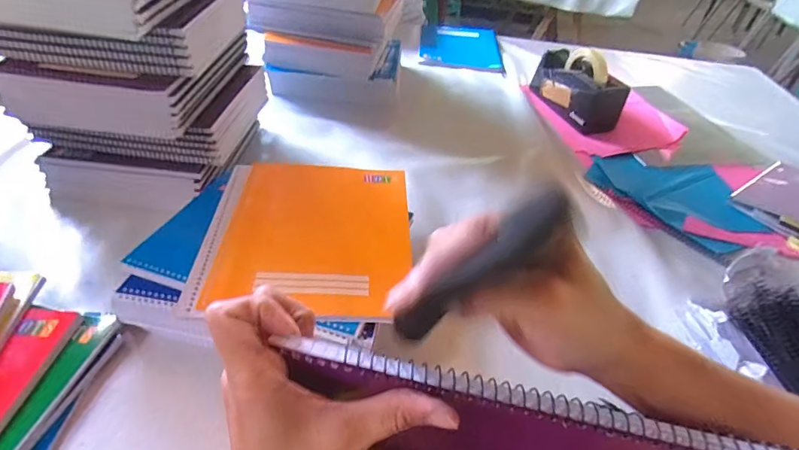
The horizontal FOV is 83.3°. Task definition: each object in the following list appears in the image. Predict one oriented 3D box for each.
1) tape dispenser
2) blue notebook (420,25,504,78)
[{"bbox_3d":[0.354,-0.282,0.891,0.078,0.116,0.198,-10,44,-17],"label":"tape dispenser"},{"bbox_3d":[0.151,-0.445,1.121,0.196,0.024,0.257,5,42,-1],"label":"blue notebook"}]

